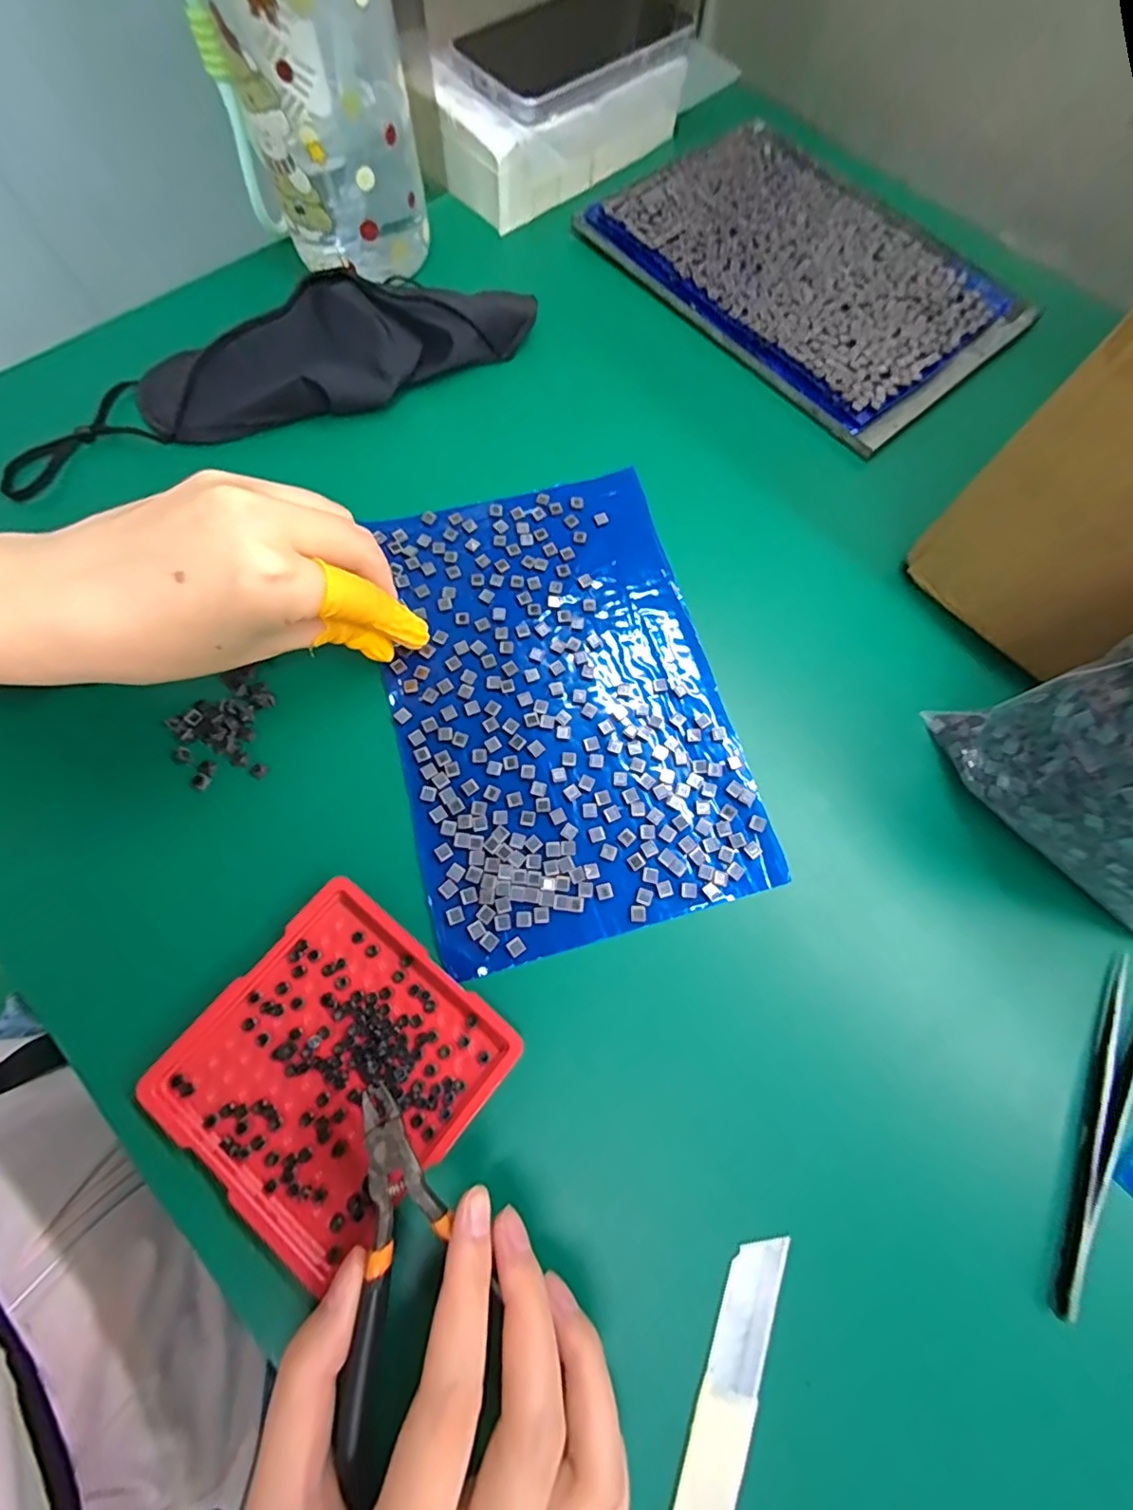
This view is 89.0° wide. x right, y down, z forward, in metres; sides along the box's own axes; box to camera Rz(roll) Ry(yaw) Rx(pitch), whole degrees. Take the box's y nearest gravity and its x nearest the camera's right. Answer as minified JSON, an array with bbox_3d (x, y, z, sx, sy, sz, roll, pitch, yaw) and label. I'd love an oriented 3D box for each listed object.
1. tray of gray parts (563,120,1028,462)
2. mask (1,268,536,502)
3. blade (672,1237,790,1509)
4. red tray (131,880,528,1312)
[{"bbox_3d":[0.150,-0.305,0.363,0.168,0.014,0.235,-42,78,-13],"label":"tray of gray parts"},{"bbox_3d":[-0.152,-0.200,0.303,0.274,0.032,0.062,-28,75,-10],"label":"mask"},{"bbox_3d":[0.053,0.214,0.189,0.018,0.004,0.097,18,71,15],"label":"blade"},{"bbox_3d":[-0.086,0.116,0.213,0.098,0.008,0.100,39,75,10],"label":"red tray"}]

